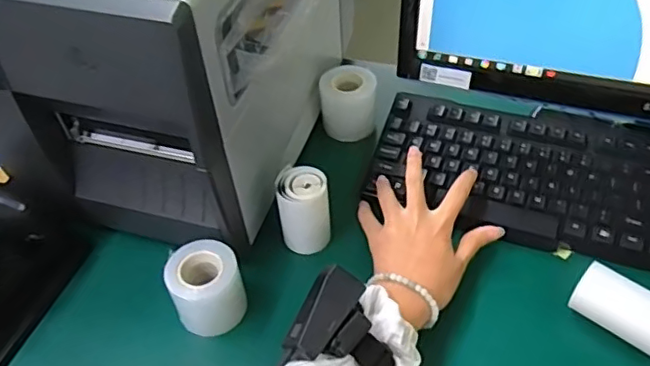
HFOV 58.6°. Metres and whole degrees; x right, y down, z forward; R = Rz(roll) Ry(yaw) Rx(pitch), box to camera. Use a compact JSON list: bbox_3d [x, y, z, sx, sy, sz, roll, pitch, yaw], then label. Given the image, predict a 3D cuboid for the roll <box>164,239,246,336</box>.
[{"bbox_3d":[-0.104,0.091,0.508,0.059,0.064,0.056,-2,47,2],"label":"roll"}]

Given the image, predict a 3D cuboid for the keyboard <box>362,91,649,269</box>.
[{"bbox_3d":[0.262,0.004,0.556,0.431,0.036,0.150,16,50,19],"label":"keyboard"}]

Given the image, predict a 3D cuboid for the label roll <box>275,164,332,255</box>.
[{"bbox_3d":[-0.020,0.025,0.552,0.045,0.077,0.044,-2,47,2],"label":"label roll"}]

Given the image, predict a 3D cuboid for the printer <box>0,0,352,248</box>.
[{"bbox_3d":[-0.135,-0.161,0.592,0.231,0.264,0.384,13,50,15],"label":"printer"}]

